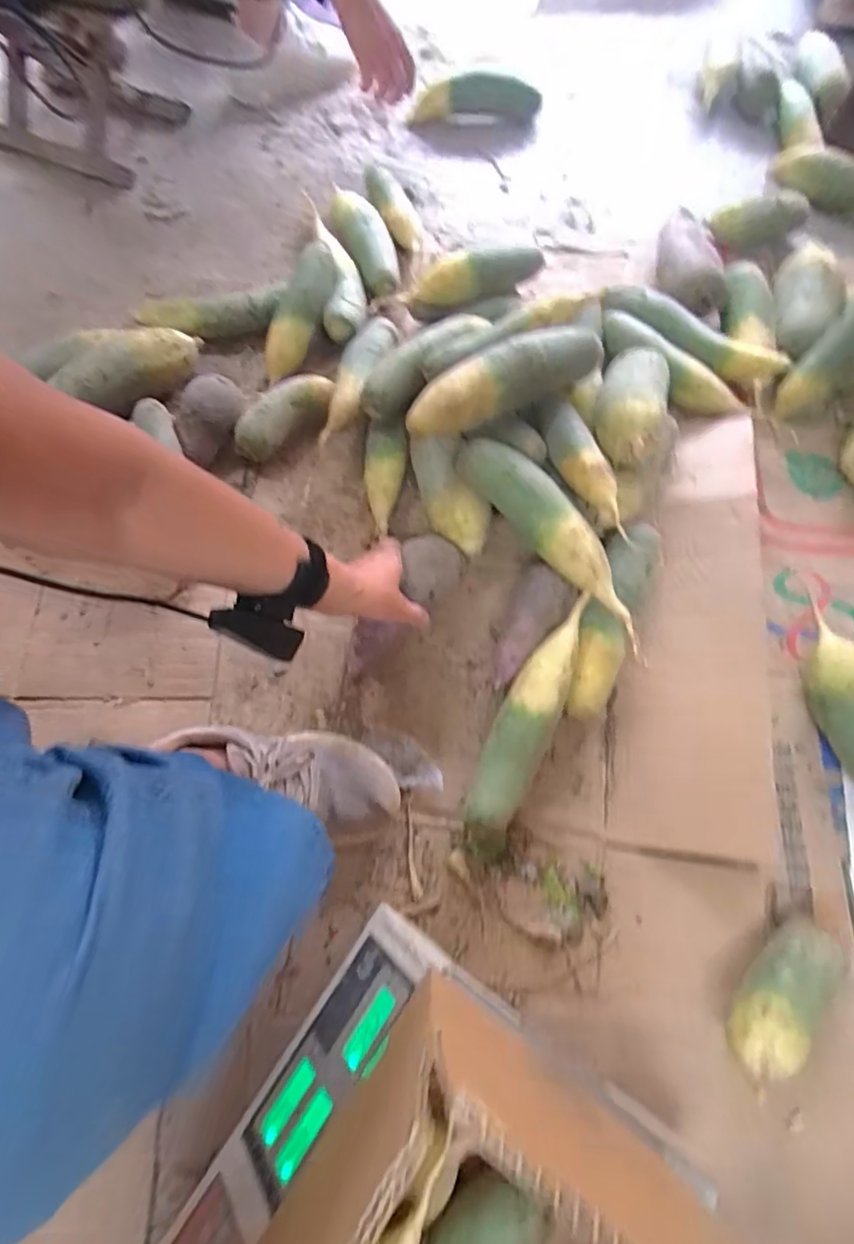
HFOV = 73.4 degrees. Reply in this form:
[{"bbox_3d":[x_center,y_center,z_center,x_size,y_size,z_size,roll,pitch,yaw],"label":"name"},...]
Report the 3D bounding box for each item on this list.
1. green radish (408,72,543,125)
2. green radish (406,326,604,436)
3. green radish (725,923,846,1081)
[{"bbox_3d":[0.081,-0.851,0.924,0.214,0.064,0.053,1,68,-1],"label":"green radish"},{"bbox_3d":[0.079,-0.252,0.604,0.227,0.059,0.061,-29,72,-12],"label":"green radish"},{"bbox_3d":[0.310,0.321,0.494,0.143,0.047,0.055,-40,74,-15],"label":"green radish"}]

